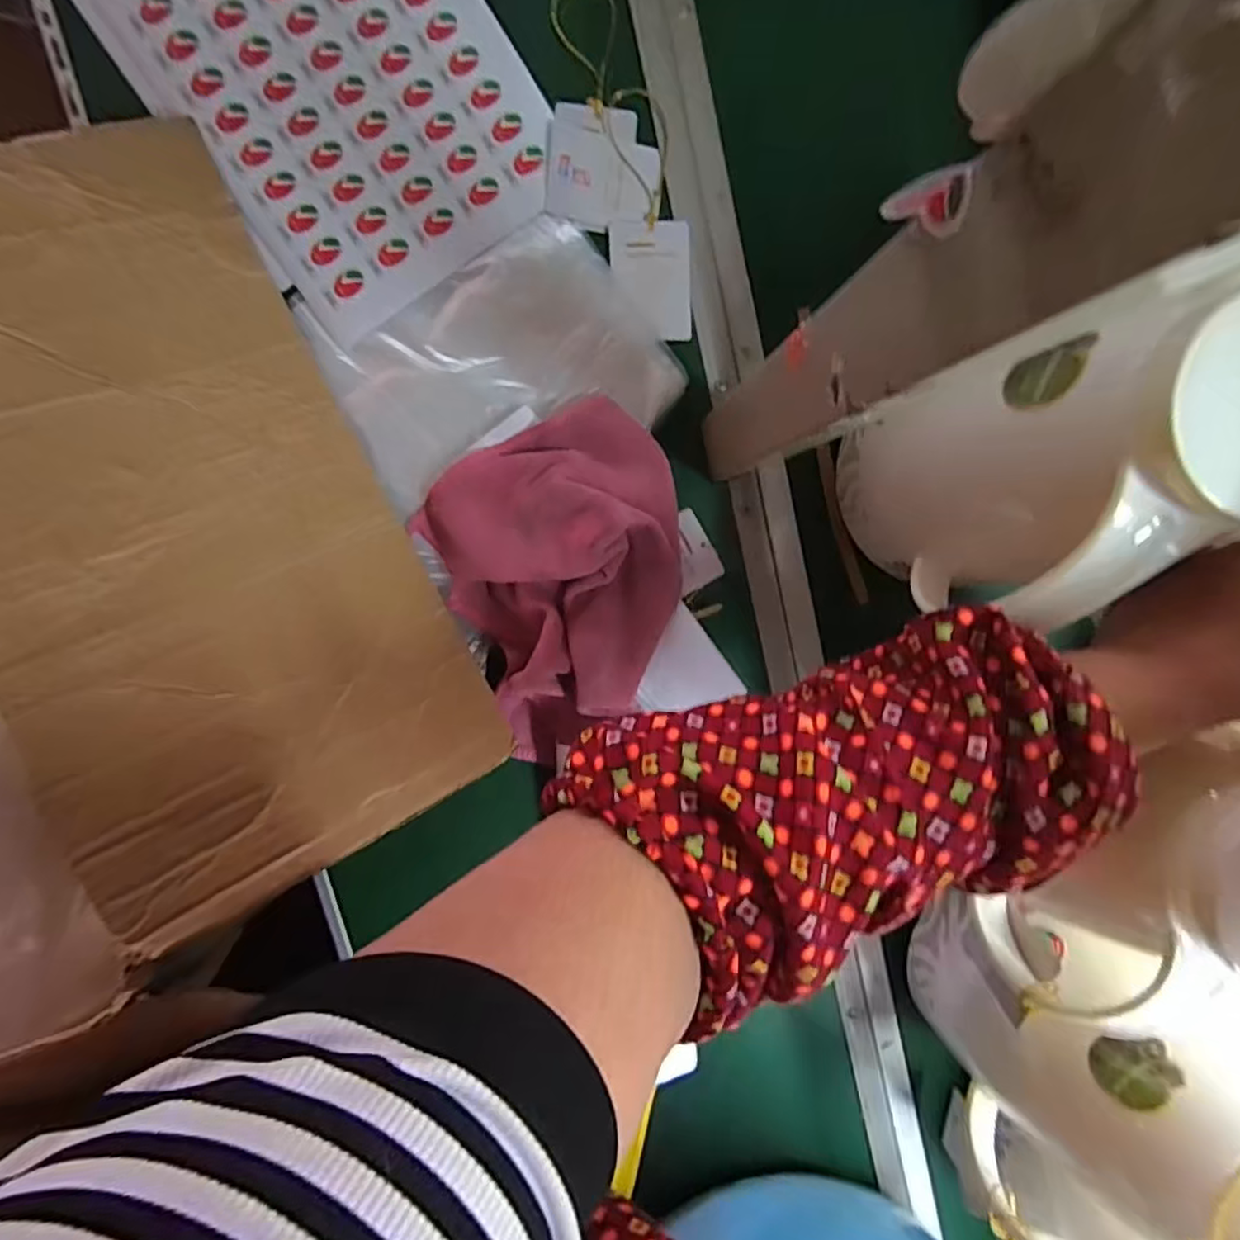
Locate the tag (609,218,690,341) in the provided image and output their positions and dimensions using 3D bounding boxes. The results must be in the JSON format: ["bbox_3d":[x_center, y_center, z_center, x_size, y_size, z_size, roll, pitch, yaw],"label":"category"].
[{"bbox_3d":[0.021,-0.221,0.409,0.051,0.009,0.074,-4,99,-5],"label":"tag"}]

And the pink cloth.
[{"bbox_3d":[-0.029,-0.030,0.408,0.163,0.036,0.186,-27,101,-1],"label":"pink cloth"}]

